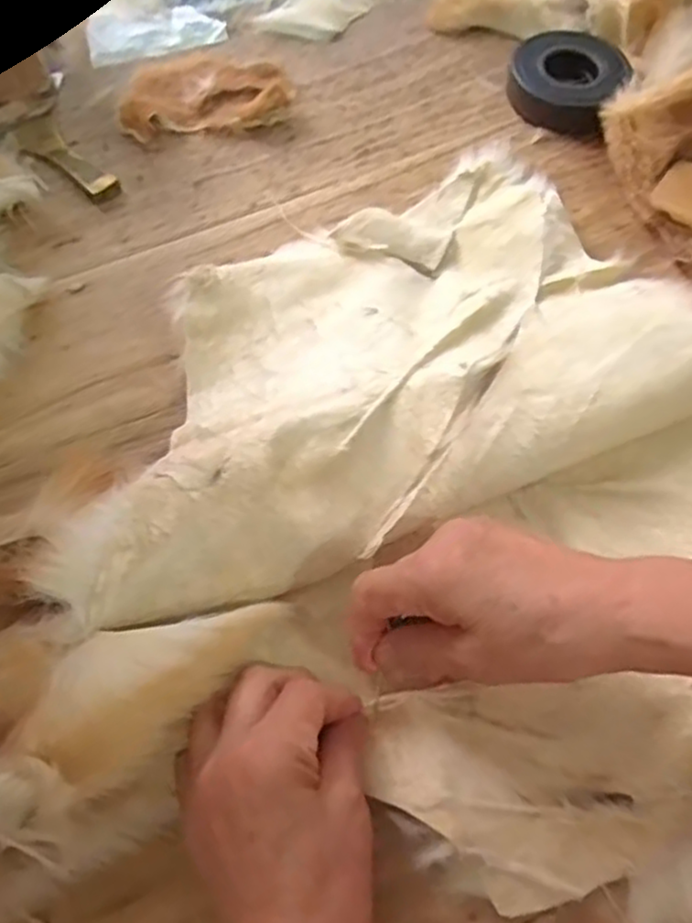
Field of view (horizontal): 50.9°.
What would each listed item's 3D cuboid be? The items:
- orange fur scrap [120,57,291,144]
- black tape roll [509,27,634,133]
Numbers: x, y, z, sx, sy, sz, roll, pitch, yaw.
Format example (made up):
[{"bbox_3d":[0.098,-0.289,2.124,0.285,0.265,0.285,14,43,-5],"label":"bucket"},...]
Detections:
[{"bbox_3d":[-0.105,-0.274,0.536,0.119,0.025,0.079,-11,64,-6],"label":"orange fur scrap"},{"bbox_3d":[0.167,-0.286,0.545,0.079,0.030,0.089,29,64,13],"label":"black tape roll"}]

